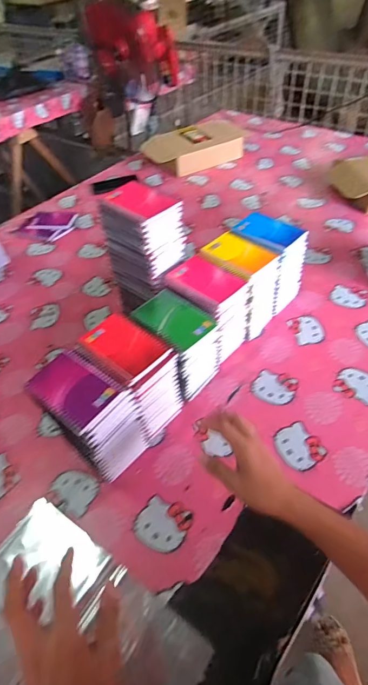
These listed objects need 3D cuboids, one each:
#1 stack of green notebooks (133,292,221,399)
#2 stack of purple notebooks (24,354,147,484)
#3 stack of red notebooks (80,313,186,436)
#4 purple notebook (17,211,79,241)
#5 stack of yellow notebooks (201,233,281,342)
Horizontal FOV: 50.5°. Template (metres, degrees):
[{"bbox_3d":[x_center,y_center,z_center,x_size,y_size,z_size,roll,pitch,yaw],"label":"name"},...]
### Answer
[{"bbox_3d":[-0.013,0.011,0.713,0.126,0.167,0.101,31,57,28],"label":"stack of green notebooks"},{"bbox_3d":[-0.147,0.122,0.621,0.141,0.181,0.099,26,55,26],"label":"stack of purple notebooks"},{"bbox_3d":[-0.088,0.064,0.669,0.137,0.175,0.105,30,57,29],"label":"stack of red notebooks"},{"bbox_3d":[-0.409,-0.356,1.186,0.160,0.019,0.136,13,50,18],"label":"purple notebook"},{"bbox_3d":[0.110,-0.113,0.807,0.136,0.179,0.104,34,59,31],"label":"stack of yellow notebooks"}]

